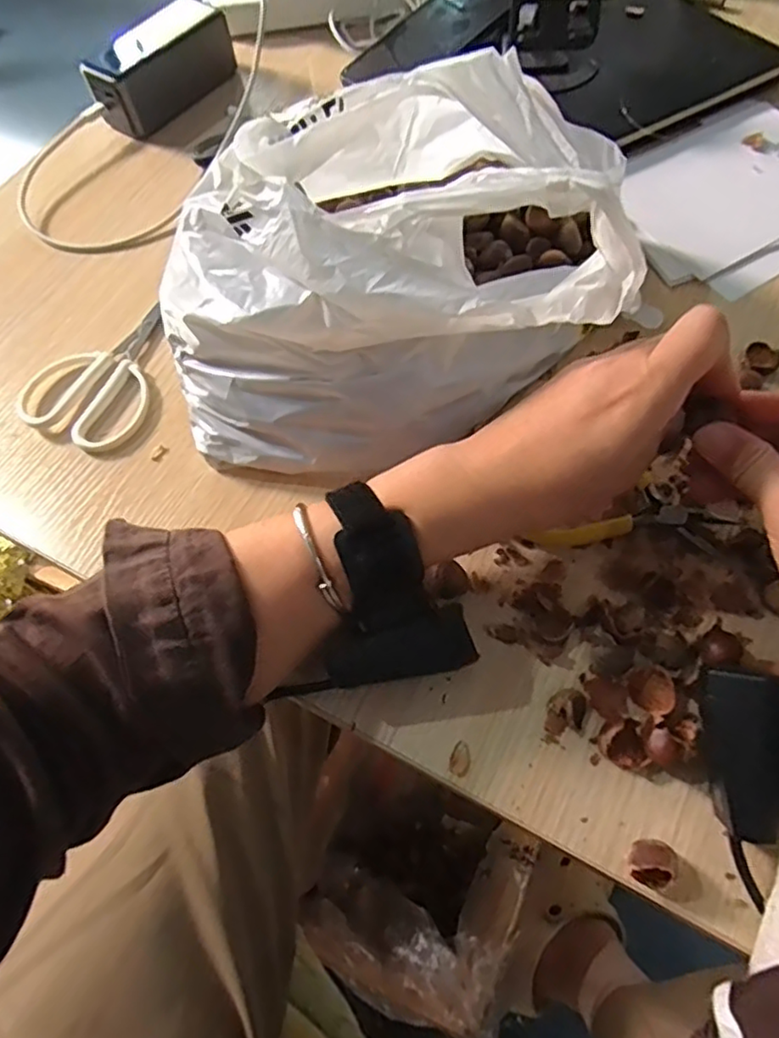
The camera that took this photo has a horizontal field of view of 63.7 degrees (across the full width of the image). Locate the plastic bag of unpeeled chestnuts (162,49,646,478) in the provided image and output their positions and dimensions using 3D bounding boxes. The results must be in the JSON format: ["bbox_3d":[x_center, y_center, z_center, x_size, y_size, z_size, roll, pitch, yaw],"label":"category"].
[{"bbox_3d":[0.008,-0.154,0.365,0.291,0.146,0.185,-15,63,-4],"label":"plastic bag of unpeeled chestnuts"}]

